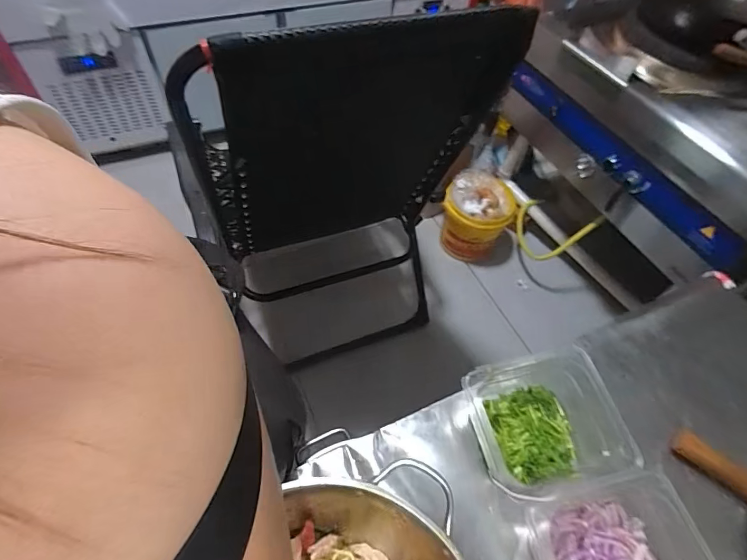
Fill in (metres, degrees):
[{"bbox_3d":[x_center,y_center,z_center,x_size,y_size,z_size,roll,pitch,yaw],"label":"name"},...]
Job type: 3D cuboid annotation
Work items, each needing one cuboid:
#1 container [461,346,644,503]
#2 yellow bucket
[{"bbox_3d":[0.217,0.180,0.545,0.174,0.092,0.184,-6,55,-9],"label":"container"},{"bbox_3d":[0.406,-0.245,1.683,0.260,0.281,0.248,2,54,-3],"label":"yellow bucket"}]

